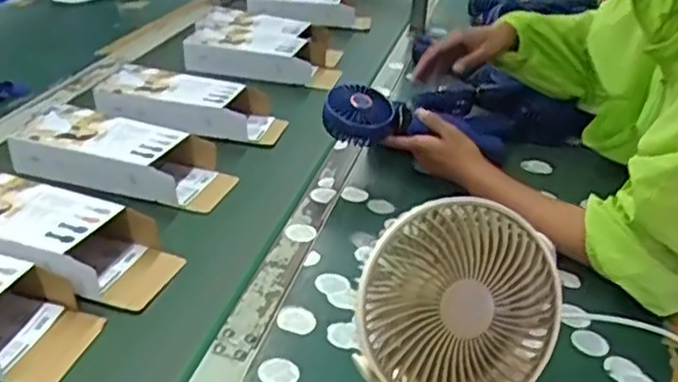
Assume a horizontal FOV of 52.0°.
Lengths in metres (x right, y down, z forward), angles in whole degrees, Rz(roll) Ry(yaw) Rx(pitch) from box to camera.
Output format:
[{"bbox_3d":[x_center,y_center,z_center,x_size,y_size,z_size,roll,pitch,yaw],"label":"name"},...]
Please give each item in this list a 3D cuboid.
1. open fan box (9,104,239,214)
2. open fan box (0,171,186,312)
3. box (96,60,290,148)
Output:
[{"bbox_3d":[-0.253,-0.044,0.820,0.243,0.064,0.111,7,26,9],"label":"open fan box"},{"bbox_3d":[-0.286,0.043,0.681,0.247,0.057,0.113,12,30,8],"label":"open fan box"},{"bbox_3d":[-0.199,-0.115,0.947,0.244,0.065,0.089,5,26,4],"label":"box"}]

